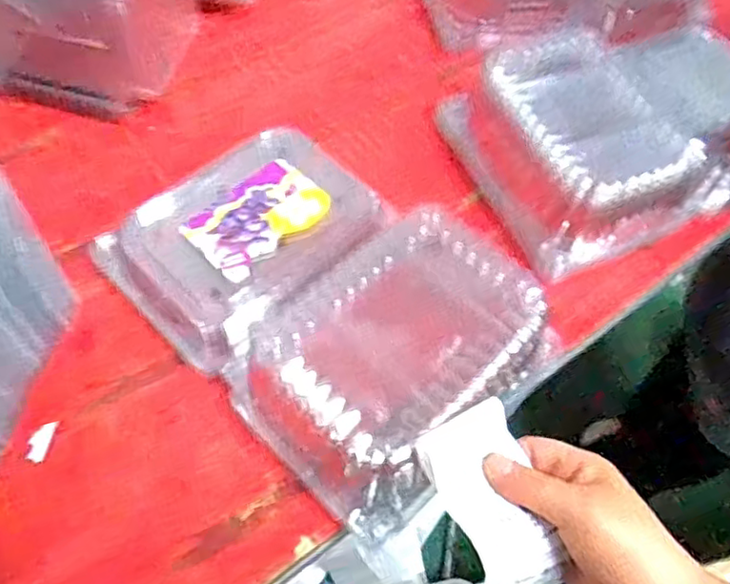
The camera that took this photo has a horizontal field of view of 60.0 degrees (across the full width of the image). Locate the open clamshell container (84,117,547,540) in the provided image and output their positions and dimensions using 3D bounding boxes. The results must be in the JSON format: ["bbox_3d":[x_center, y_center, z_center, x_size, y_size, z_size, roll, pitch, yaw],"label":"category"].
[{"bbox_3d":[-0.032,-0.001,0.456,0.292,0.094,0.190,42,67,18],"label":"open clamshell container"}]

